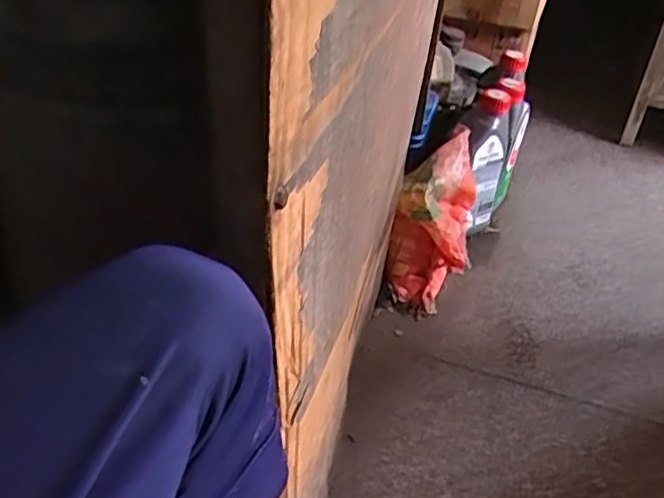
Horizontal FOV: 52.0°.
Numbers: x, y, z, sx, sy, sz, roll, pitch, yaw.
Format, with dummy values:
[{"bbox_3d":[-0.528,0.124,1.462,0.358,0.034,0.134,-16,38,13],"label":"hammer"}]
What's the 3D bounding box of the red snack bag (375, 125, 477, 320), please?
[{"bbox_3d":[0.162,-0.054,1.030,0.116,0.108,0.327,17,66,13],"label":"red snack bag"}]

